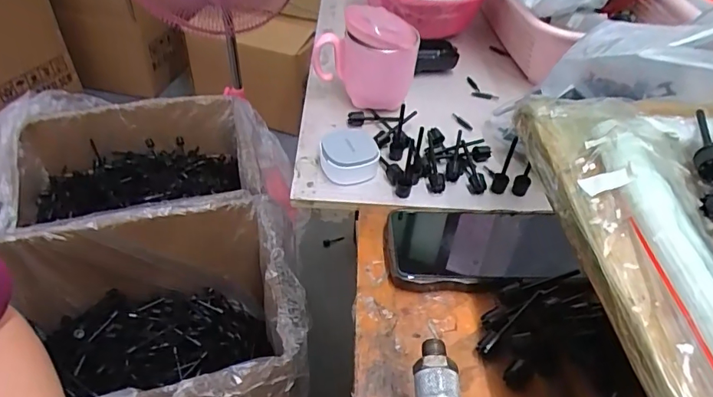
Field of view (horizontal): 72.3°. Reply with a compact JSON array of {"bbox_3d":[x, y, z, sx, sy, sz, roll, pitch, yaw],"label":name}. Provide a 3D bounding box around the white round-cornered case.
[{"bbox_3d":[-0.007,-0.045,0.484,0.056,0.030,0.070,3,44,-2],"label":"white round-cornered case"}]

